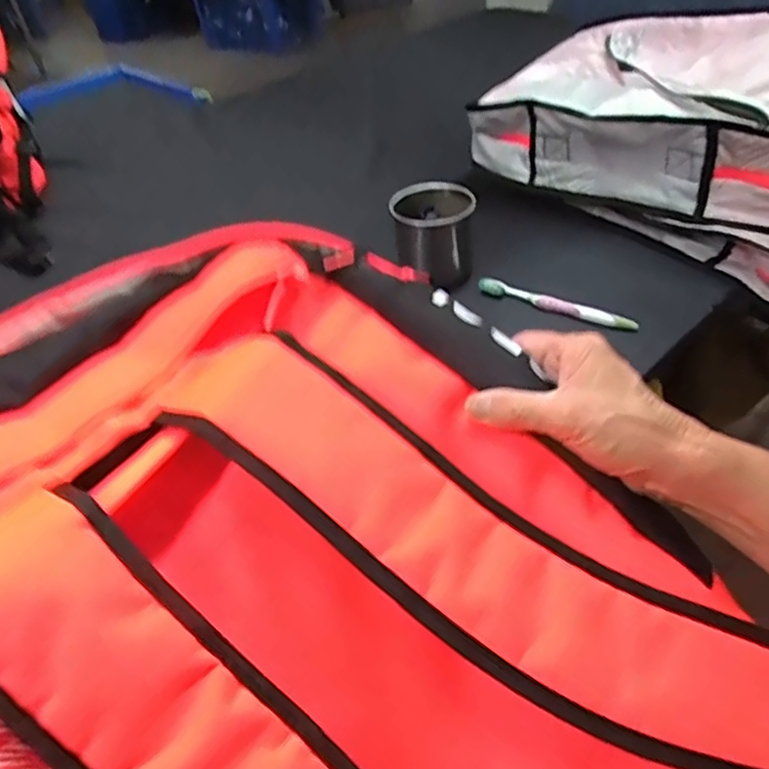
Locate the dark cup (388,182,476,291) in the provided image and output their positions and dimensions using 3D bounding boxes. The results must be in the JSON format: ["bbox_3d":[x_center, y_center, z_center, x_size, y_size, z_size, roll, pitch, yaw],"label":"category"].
[{"bbox_3d":[0.063,-0.188,0.800,0.099,0.101,0.087,3,41,13],"label":"dark cup"}]

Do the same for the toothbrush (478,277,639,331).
[{"bbox_3d":[0.196,-0.094,0.738,0.188,0.023,0.011,19,47,28],"label":"toothbrush"}]

